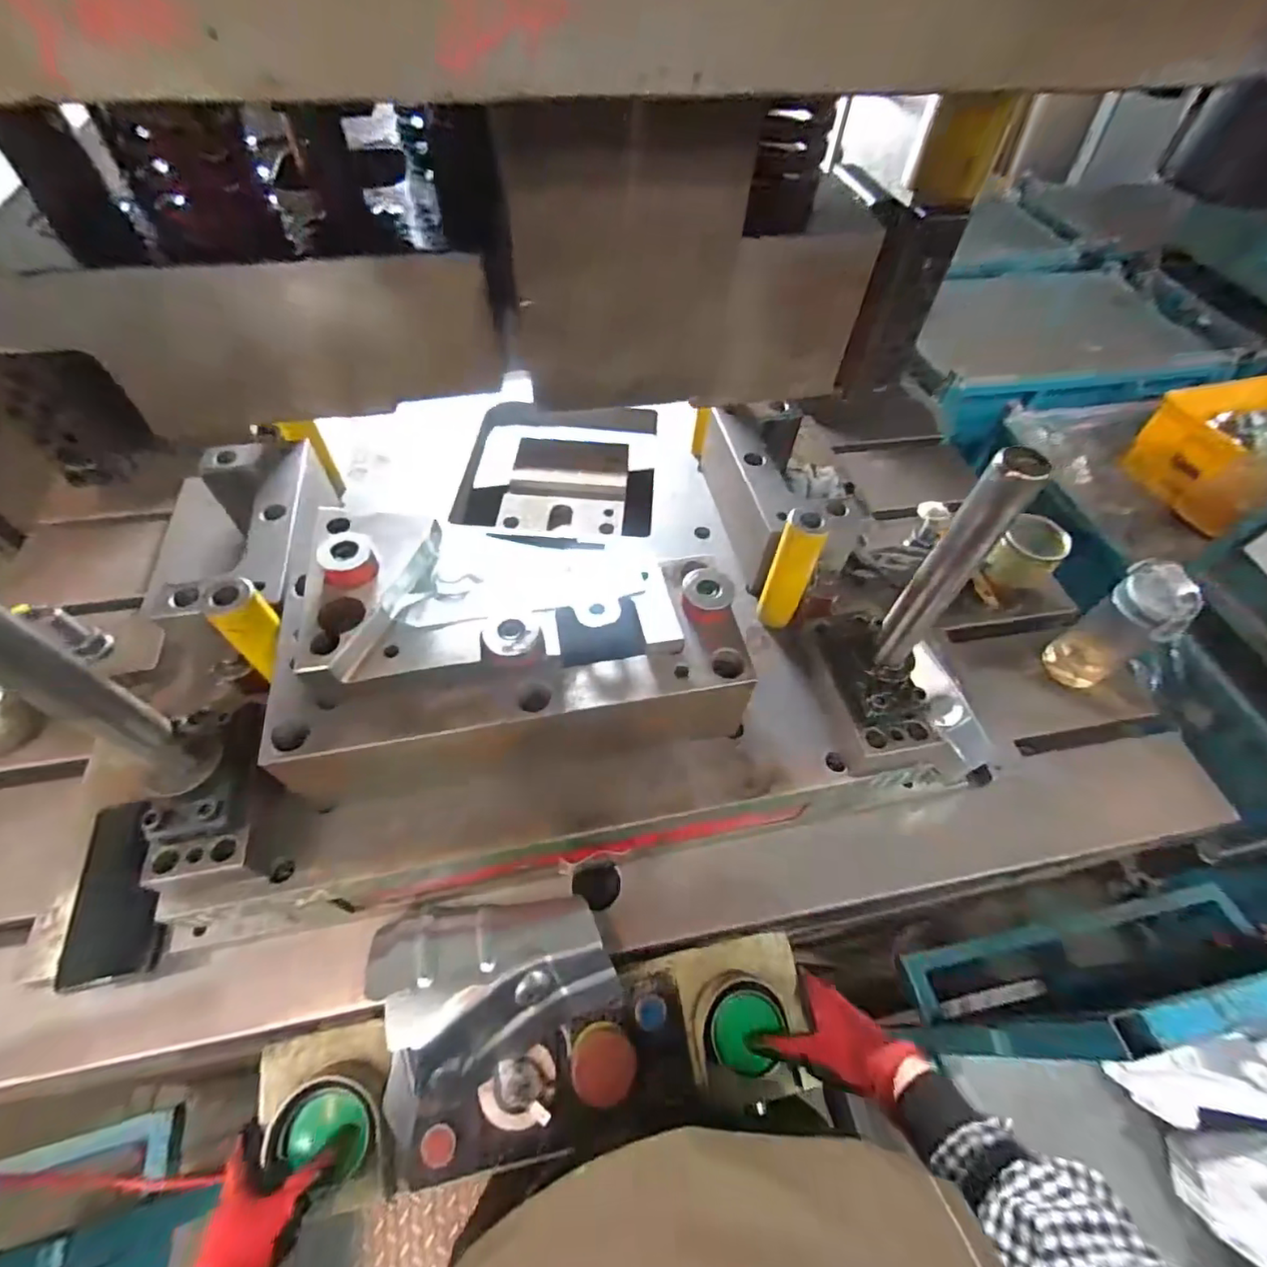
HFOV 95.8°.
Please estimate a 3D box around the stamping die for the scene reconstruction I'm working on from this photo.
[{"bbox_3d":[-0.102,-0.113,0.577,0.645,0.327,0.595,-8,57,-10],"label":"stamping die"}]

